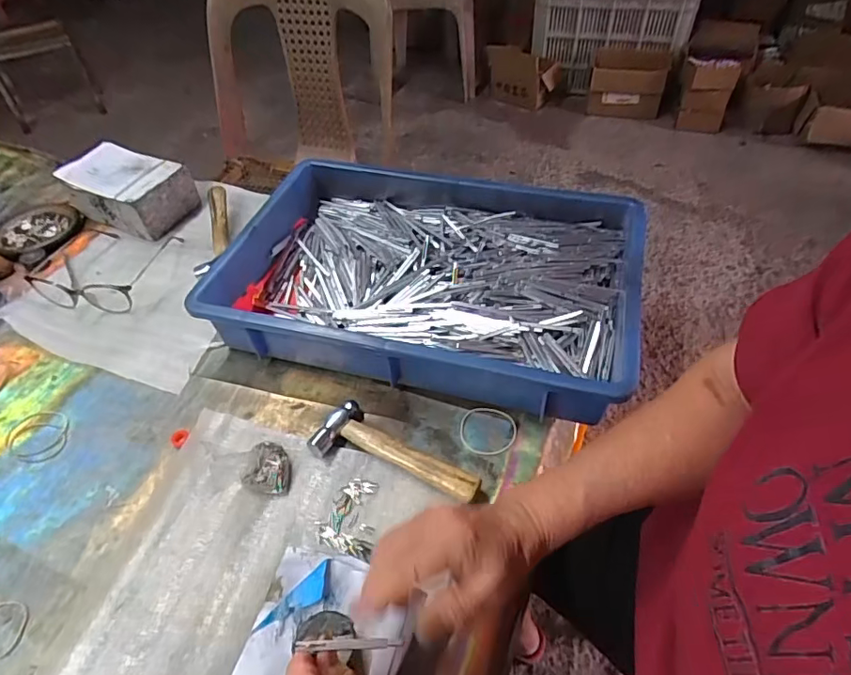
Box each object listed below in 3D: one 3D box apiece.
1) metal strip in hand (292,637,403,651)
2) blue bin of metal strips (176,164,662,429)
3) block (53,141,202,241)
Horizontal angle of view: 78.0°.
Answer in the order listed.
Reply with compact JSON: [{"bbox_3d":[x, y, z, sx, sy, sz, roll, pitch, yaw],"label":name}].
[{"bbox_3d":[-0.042,0.169,0.290,0.058,0.004,0.006,2,48,-5],"label":"metal strip in hand"},{"bbox_3d":[0.006,-0.066,0.589,0.428,0.080,0.278,11,49,13],"label":"blue bin of metal strips"},{"bbox_3d":[-0.421,-0.209,0.742,0.153,0.072,0.096,15,51,16],"label":"block"}]

